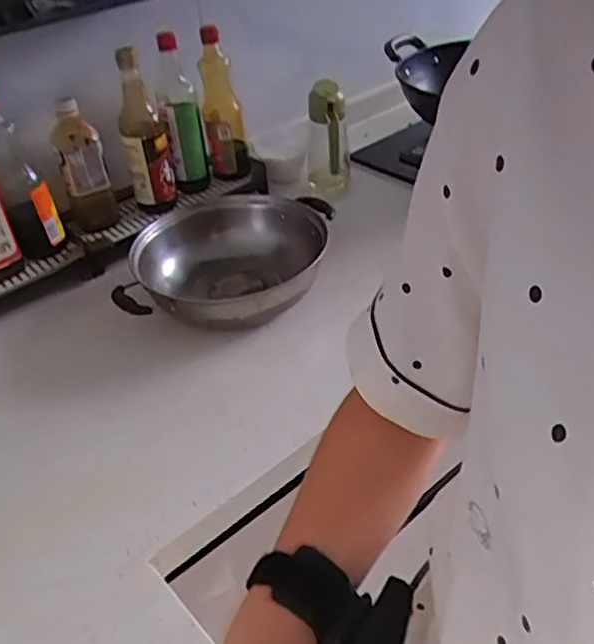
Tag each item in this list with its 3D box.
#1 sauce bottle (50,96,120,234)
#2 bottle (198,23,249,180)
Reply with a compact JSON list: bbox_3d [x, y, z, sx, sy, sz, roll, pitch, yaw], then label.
[{"bbox_3d":[-0.300,-0.217,0.910,0.060,0.202,0.074,-16,40,-13],"label":"sauce bottle"},{"bbox_3d":[-0.117,-0.338,0.998,0.059,0.215,0.062,-9,39,-5],"label":"bottle"}]

